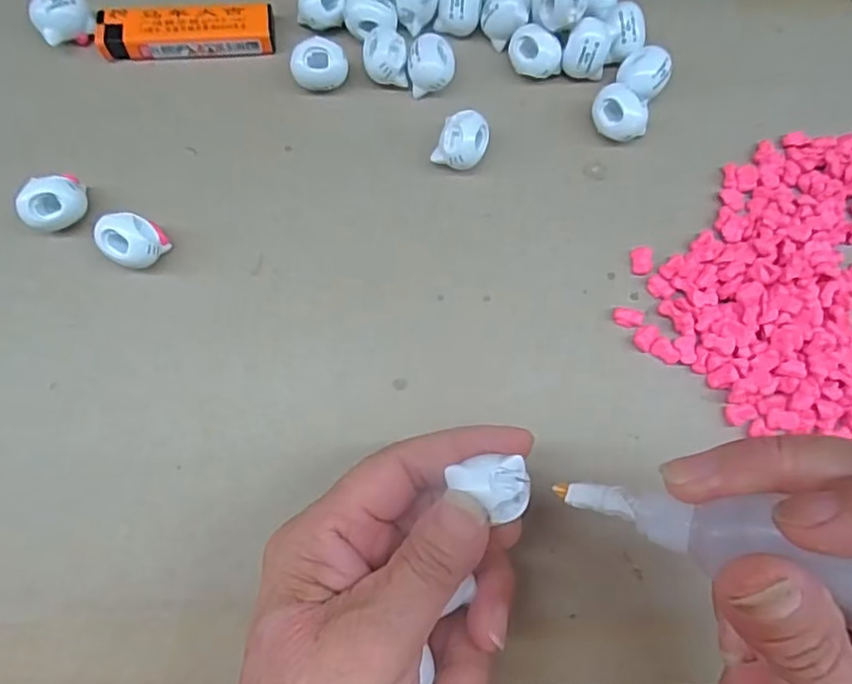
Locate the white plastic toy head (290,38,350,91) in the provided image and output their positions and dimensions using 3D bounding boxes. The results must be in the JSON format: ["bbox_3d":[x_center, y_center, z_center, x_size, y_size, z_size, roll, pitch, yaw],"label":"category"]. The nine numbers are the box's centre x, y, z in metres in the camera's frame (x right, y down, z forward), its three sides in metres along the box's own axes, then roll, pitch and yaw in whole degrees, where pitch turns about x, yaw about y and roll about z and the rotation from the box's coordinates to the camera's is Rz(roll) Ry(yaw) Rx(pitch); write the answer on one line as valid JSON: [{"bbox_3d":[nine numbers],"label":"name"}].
[{"bbox_3d":[-0.049,-0.128,0.289,0.025,0.018,0.017,-10,75,-4],"label":"white plastic toy head"}]

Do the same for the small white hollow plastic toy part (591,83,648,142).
[{"bbox_3d":[0.089,-0.103,0.285,0.026,0.019,0.020,33,76,8],"label":"small white hollow plastic toy part"}]

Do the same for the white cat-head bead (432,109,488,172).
[{"bbox_3d":[0.017,-0.090,0.279,0.020,0.019,0.023,26,76,6],"label":"white cat-head bead"}]

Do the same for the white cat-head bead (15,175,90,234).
[{"bbox_3d":[-0.156,-0.058,0.263,0.016,0.022,0.026,38,77,9],"label":"white cat-head bead"}]

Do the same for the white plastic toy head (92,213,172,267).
[{"bbox_3d":[-0.122,-0.042,0.260,0.023,0.022,0.023,0,75,-1],"label":"white plastic toy head"}]

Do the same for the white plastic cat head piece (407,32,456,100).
[{"bbox_3d":[0.003,-0.129,0.291,0.022,0.019,0.020,-1,75,-1],"label":"white plastic cat head piece"}]

